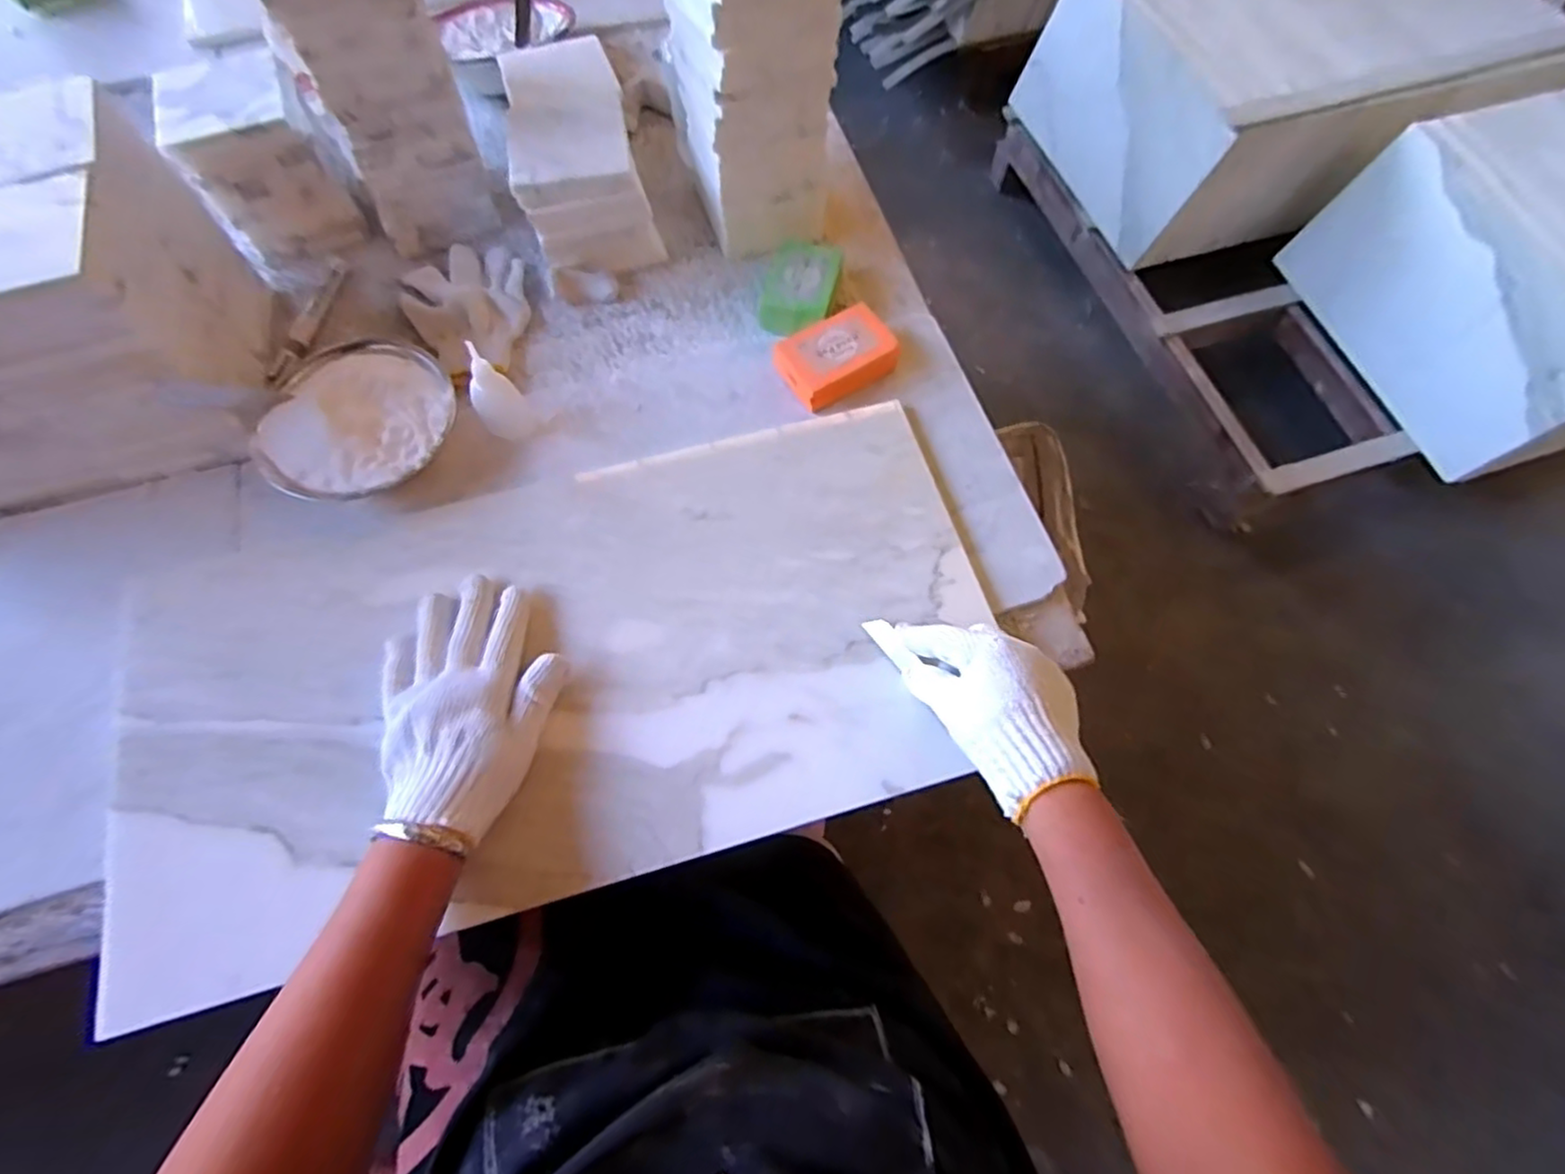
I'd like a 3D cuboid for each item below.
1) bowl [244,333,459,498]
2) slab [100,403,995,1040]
[{"bbox_3d":[-0.332,-0.128,0.546,0.134,0.050,0.132,1,67,-3],"label":"bowl"},{"bbox_3d":[-0.155,0.056,0.494,0.604,0.023,0.301,-15,69,-6],"label":"slab"}]

